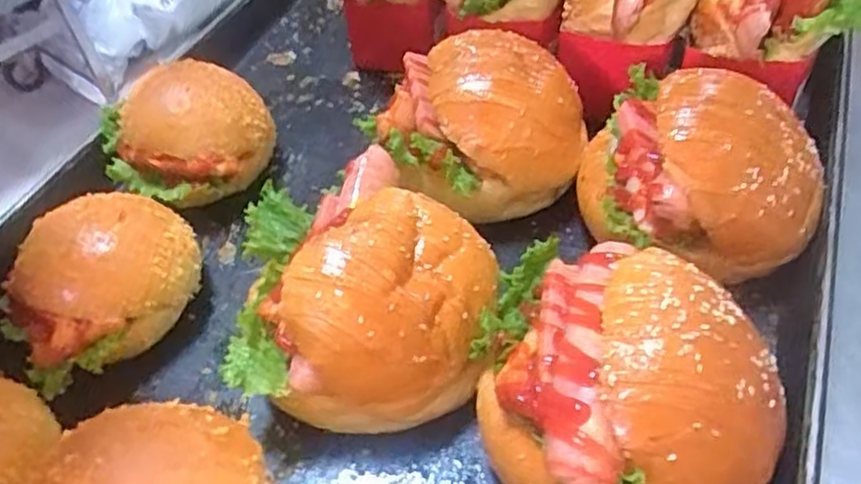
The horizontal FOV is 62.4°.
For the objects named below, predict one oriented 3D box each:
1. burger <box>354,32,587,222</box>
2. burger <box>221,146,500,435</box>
[{"bbox_3d":[0.024,-0.065,0.388,0.107,0.073,0.097,-22,50,-14],"label":"burger"},{"bbox_3d":[-0.028,0.021,0.320,0.113,0.076,0.108,-4,48,2],"label":"burger"}]

